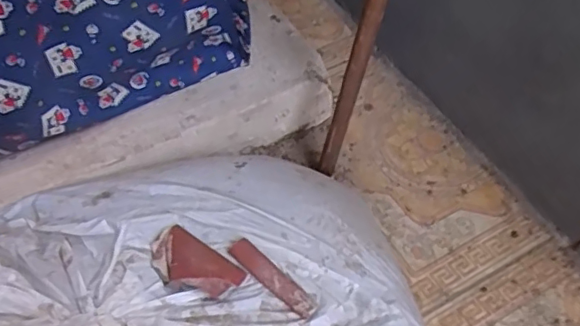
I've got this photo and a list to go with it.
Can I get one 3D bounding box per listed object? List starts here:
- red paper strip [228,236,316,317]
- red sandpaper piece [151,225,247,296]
[{"bbox_3d":[-0.018,0.110,0.541,0.101,0.007,0.022,37,61,26],"label":"red paper strip"},{"bbox_3d":[-0.094,0.098,0.544,0.094,0.014,0.049,30,58,21],"label":"red sandpaper piece"}]

